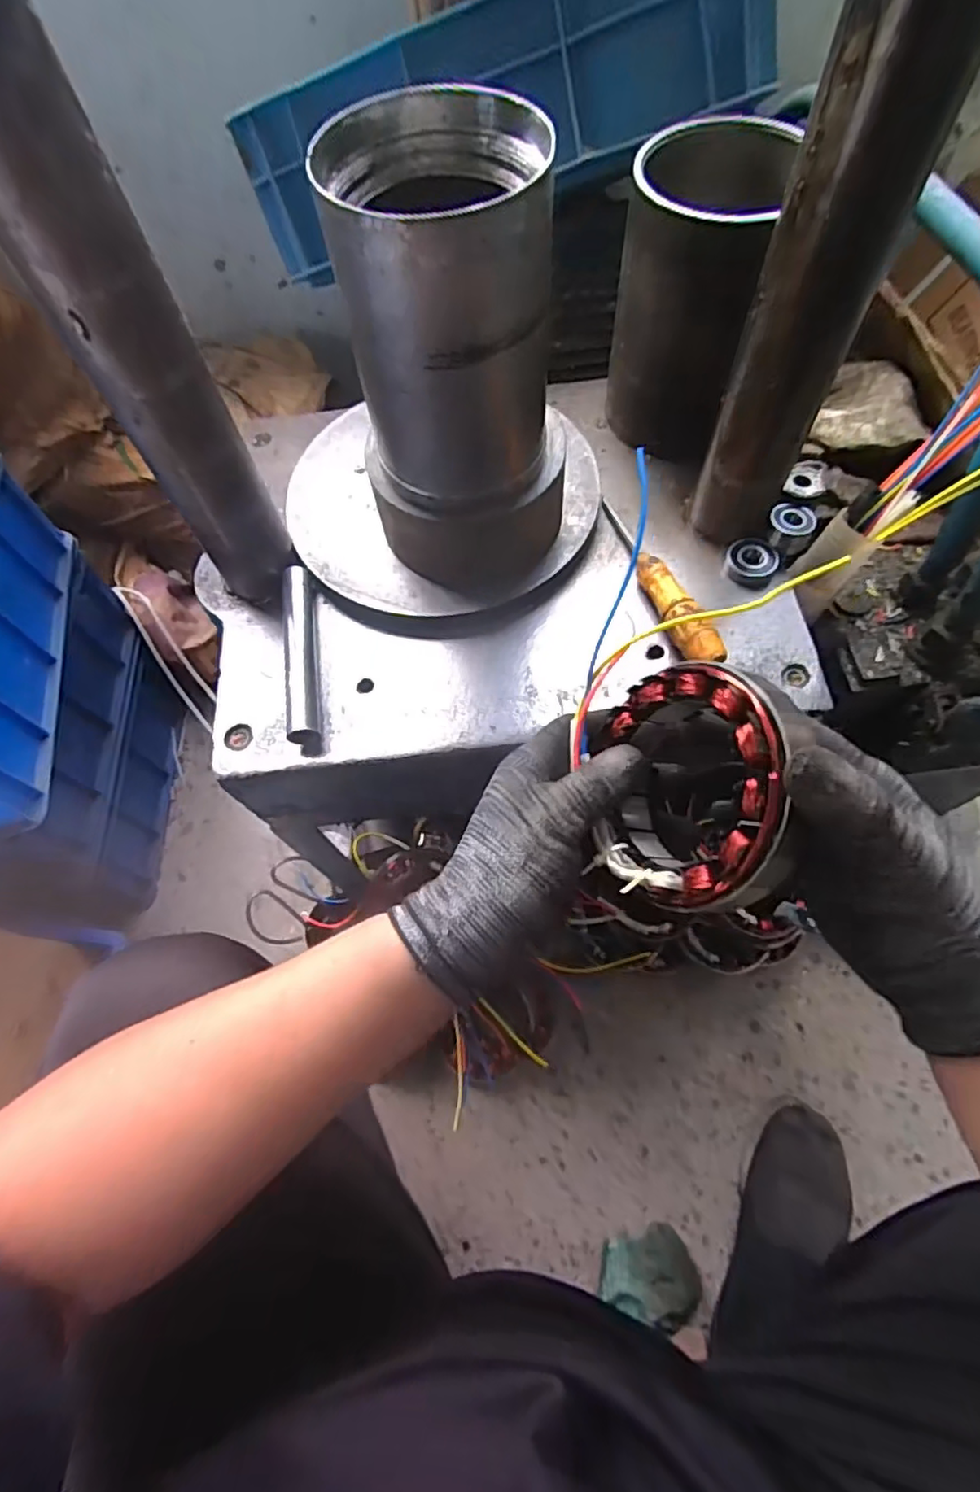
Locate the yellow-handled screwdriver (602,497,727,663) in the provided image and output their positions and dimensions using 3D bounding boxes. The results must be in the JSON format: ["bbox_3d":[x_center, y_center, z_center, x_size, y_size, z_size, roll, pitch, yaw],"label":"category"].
[{"bbox_3d":[0.128,-0.134,0.498,0.027,0.032,0.187,-20,66,-5],"label":"yellow-handled screwdriver"}]

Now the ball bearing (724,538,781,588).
[{"bbox_3d":[0.212,-0.150,0.511,0.039,0.017,0.038,-1,65,3],"label":"ball bearing"}]

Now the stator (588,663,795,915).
[{"bbox_3d":[0.094,0.018,0.297,0.030,0.101,0.115,10,59,-32],"label":"stator"}]

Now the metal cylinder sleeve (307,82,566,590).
[{"bbox_3d":[-0.016,-0.231,0.420,0.125,0.260,0.127,0,65,3],"label":"metal cylinder sleeve"}]

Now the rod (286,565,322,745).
[{"bbox_3d":[-0.145,-0.072,0.490,0.021,0.022,0.150,-9,65,-1],"label":"rod"}]

